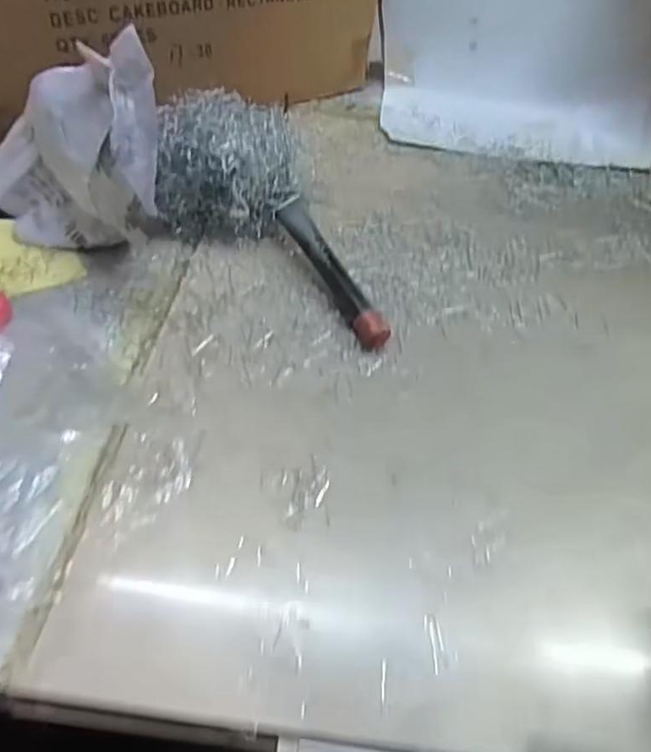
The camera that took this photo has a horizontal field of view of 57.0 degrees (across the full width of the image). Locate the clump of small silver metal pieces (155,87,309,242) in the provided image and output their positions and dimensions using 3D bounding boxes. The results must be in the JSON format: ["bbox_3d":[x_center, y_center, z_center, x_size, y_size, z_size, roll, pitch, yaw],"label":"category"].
[{"bbox_3d":[-0.094,-0.213,0.636,0.139,0.130,0.106,5,50,-1],"label":"clump of small silver metal pieces"}]

